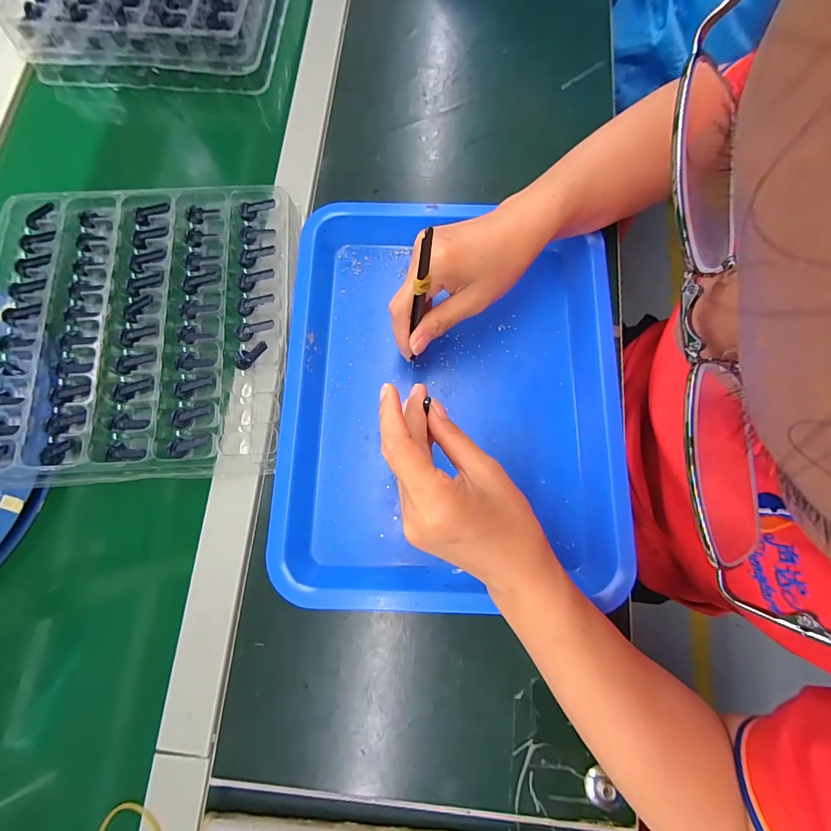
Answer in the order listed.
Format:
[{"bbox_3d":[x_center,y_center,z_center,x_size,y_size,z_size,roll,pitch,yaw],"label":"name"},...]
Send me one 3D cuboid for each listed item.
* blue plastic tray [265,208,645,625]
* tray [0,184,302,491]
[{"bbox_3d":[0.034,-0.021,0.307,0.277,0.034,0.323,1,77,-1],"label":"blue plastic tray"},{"bbox_3d":[-0.239,-0.074,0.318,0.262,0.025,0.254,-4,77,-2],"label":"tray"}]

